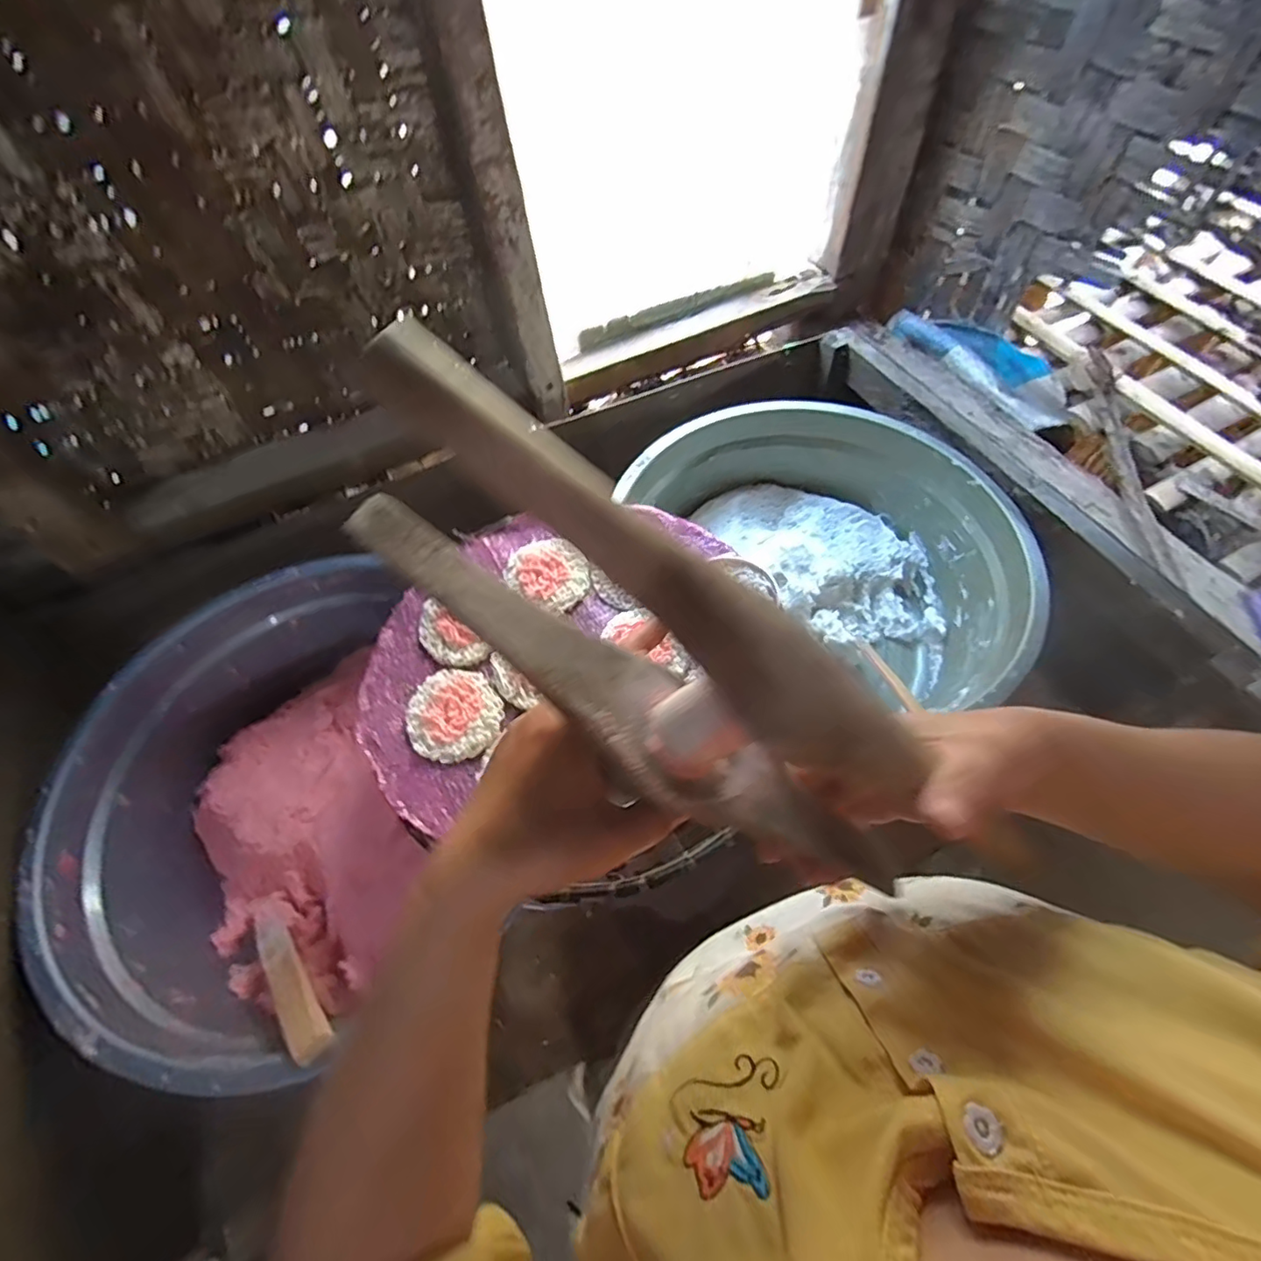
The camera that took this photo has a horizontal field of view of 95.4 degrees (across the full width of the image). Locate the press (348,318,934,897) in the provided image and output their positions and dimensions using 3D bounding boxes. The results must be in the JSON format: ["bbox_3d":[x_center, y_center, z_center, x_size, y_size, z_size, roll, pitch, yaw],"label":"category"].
[{"bbox_3d":[0.022,0.022,0.217,0.298,0.092,0.058,45,63,-24],"label":"press"}]

